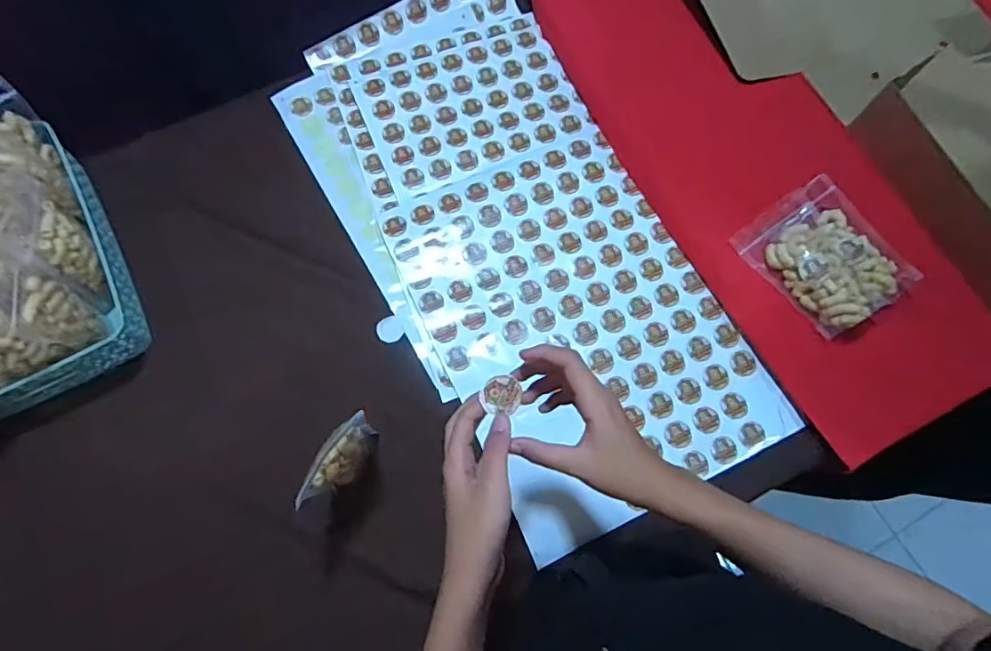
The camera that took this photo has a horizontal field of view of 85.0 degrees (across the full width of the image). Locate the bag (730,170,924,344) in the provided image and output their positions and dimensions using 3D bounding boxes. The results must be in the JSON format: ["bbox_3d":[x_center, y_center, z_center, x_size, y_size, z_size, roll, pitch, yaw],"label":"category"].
[{"bbox_3d":[0.398,-0.085,0.648,0.133,0.048,0.171,-37,76,-1],"label":"bag"}]

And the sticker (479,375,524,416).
[{"bbox_3d":[0.006,0.054,0.412,0.030,0.005,0.029,1,73,-2],"label":"sticker"}]

